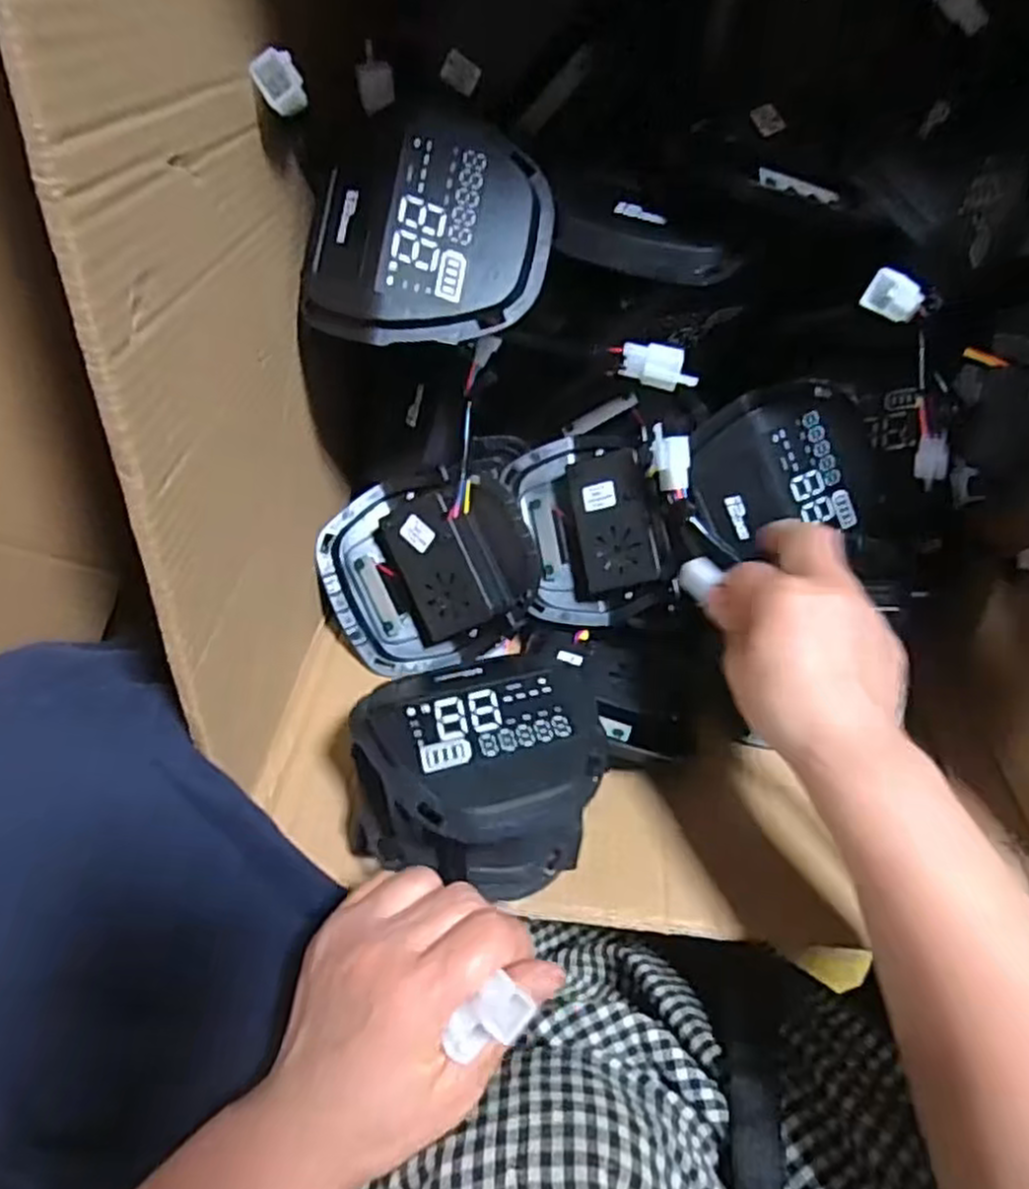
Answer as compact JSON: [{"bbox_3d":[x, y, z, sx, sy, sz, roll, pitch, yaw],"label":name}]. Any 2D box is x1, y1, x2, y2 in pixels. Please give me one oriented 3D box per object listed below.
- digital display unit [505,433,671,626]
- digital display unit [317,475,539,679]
[{"bbox_3d":[0.049,-0.044,0.502,0.094,0.038,0.129,-13,84,1],"label":"digital display unit"},{"bbox_3d":[-0.055,-0.016,0.491,0.136,0.044,0.121,-13,84,1],"label":"digital display unit"}]

